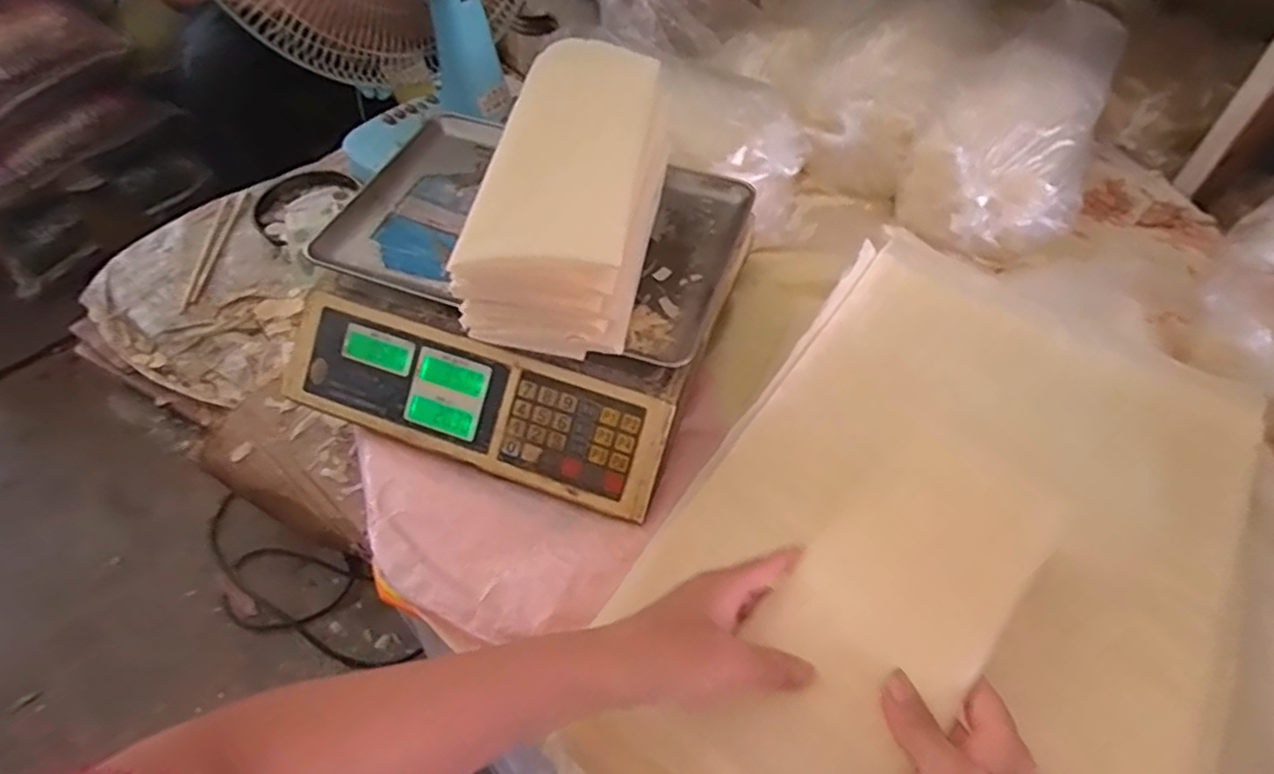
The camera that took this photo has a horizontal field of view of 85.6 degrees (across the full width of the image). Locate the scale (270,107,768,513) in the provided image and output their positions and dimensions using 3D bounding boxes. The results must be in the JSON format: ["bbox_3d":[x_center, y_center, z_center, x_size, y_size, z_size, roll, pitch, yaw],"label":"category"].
[{"bbox_3d":[-0.096,-0.092,0.623,0.343,0.101,0.327,17,54,14],"label":"scale"}]

